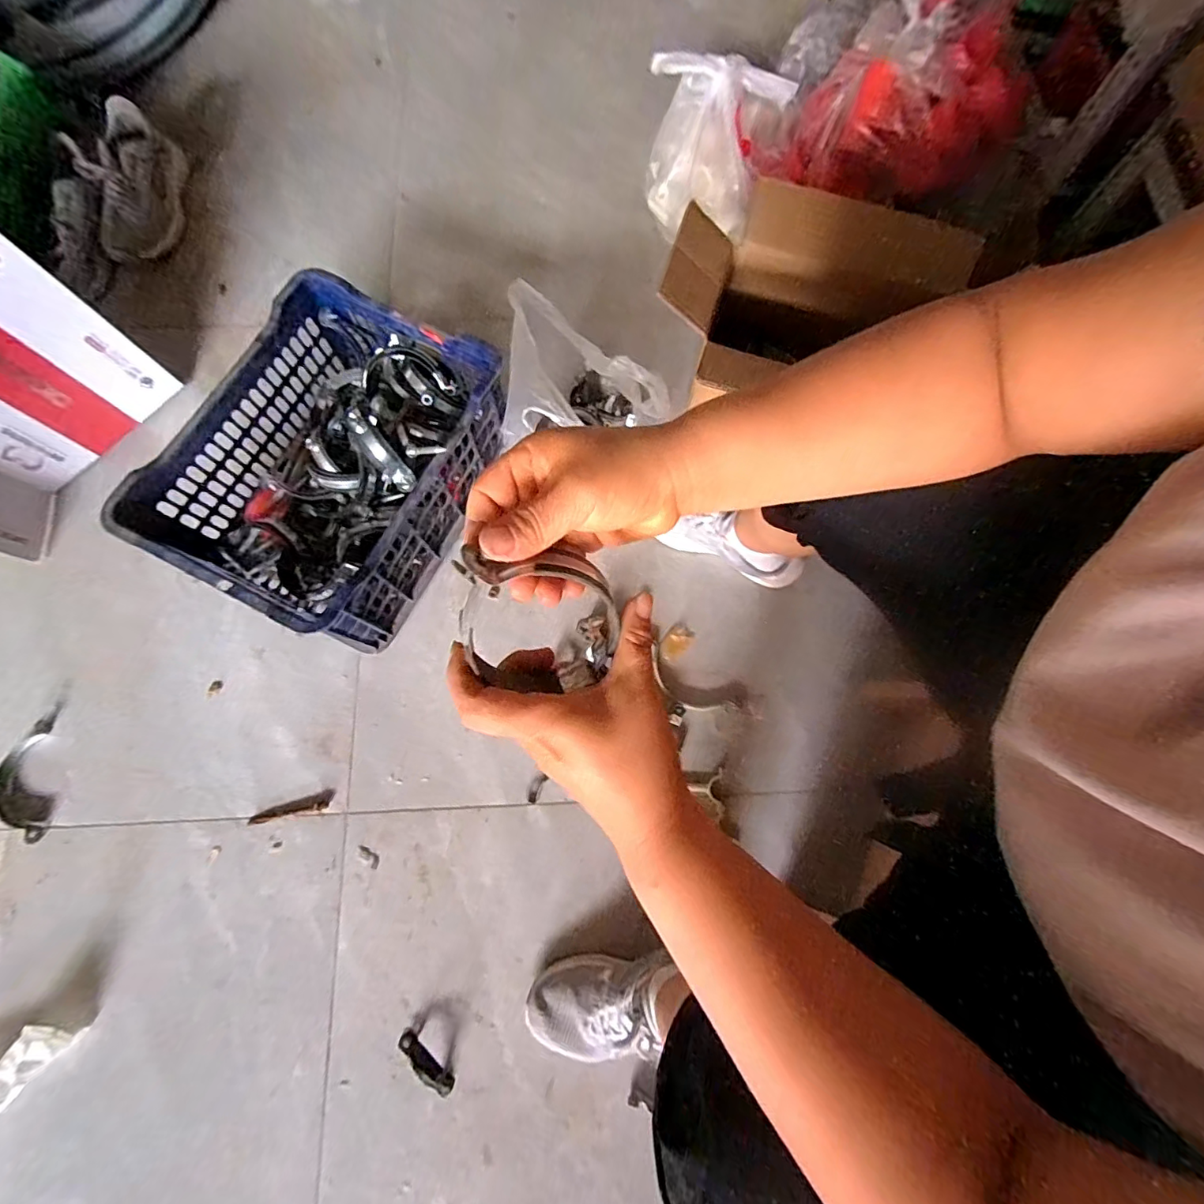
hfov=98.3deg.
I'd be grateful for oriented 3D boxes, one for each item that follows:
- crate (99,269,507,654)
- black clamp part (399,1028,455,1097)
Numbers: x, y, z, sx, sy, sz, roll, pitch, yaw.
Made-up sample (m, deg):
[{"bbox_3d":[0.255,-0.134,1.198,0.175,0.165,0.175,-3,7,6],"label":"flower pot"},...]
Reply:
[{"bbox_3d":[-0.356,-0.183,0.723,0.306,0.173,0.412,27,75,7],"label":"crate"},{"bbox_3d":[-0.206,0.540,0.611,0.082,0.013,0.025,41,77,10],"label":"black clamp part"}]

